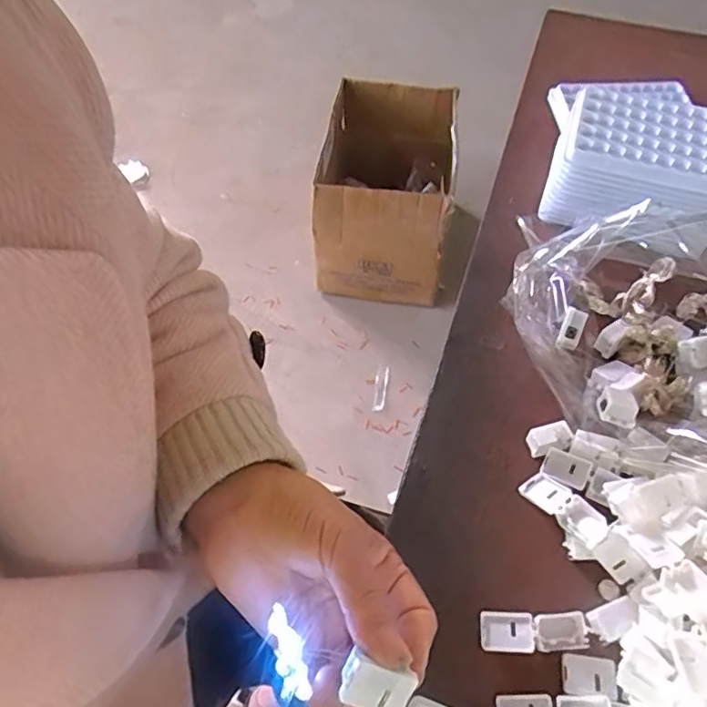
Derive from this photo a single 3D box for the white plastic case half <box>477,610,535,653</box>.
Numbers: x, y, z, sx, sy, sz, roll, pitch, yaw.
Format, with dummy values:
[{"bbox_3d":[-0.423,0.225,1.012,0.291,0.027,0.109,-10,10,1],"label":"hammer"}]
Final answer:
[{"bbox_3d":[0.083,0.151,0.317,0.028,0.006,0.020,5,57,4],"label":"white plastic case half"}]

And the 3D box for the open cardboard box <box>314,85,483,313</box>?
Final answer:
[{"bbox_3d":[0.073,-0.368,1.346,0.287,0.299,0.451,2,57,2],"label":"open cardboard box"}]

